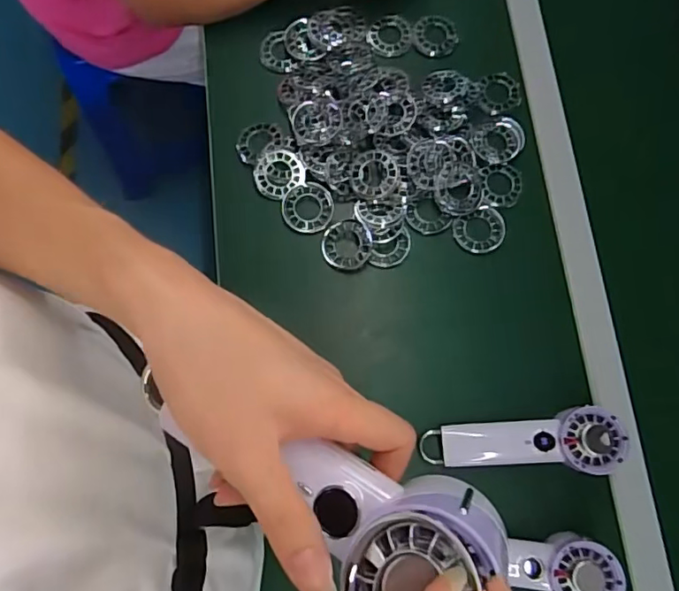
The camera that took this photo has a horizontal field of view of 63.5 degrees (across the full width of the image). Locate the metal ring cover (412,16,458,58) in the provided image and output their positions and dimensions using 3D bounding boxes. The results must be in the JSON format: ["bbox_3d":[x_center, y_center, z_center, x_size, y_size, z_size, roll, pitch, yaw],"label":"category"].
[{"bbox_3d":[0.123,-0.336,0.708,0.057,0.010,0.061,19,75,4],"label":"metal ring cover"}]

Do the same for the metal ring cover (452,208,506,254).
[{"bbox_3d":[0.164,-0.074,0.640,0.059,0.007,0.050,-18,76,-6],"label":"metal ring cover"}]

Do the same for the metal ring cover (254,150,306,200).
[{"bbox_3d":[-0.071,-0.143,0.649,0.058,0.005,0.057,-2,90,-1],"label":"metal ring cover"}]

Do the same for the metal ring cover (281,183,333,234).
[{"bbox_3d":[-0.037,-0.102,0.644,0.058,0.009,0.058,-1,75,-2],"label":"metal ring cover"}]

